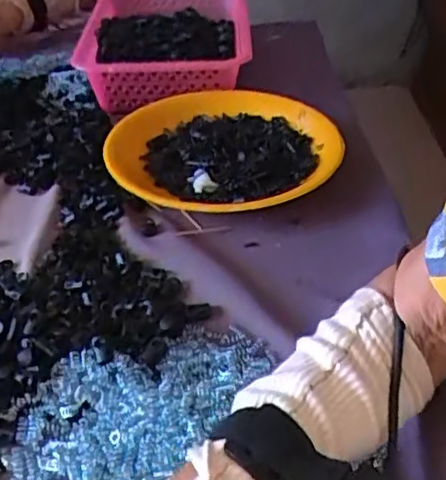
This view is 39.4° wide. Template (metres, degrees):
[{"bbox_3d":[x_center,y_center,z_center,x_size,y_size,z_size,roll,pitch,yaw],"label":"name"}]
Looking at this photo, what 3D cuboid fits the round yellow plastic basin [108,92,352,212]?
[{"bbox_3d":[0.004,-0.097,0.672,0.233,0.036,0.246,-1,37,1],"label":"round yellow plastic basin"}]

